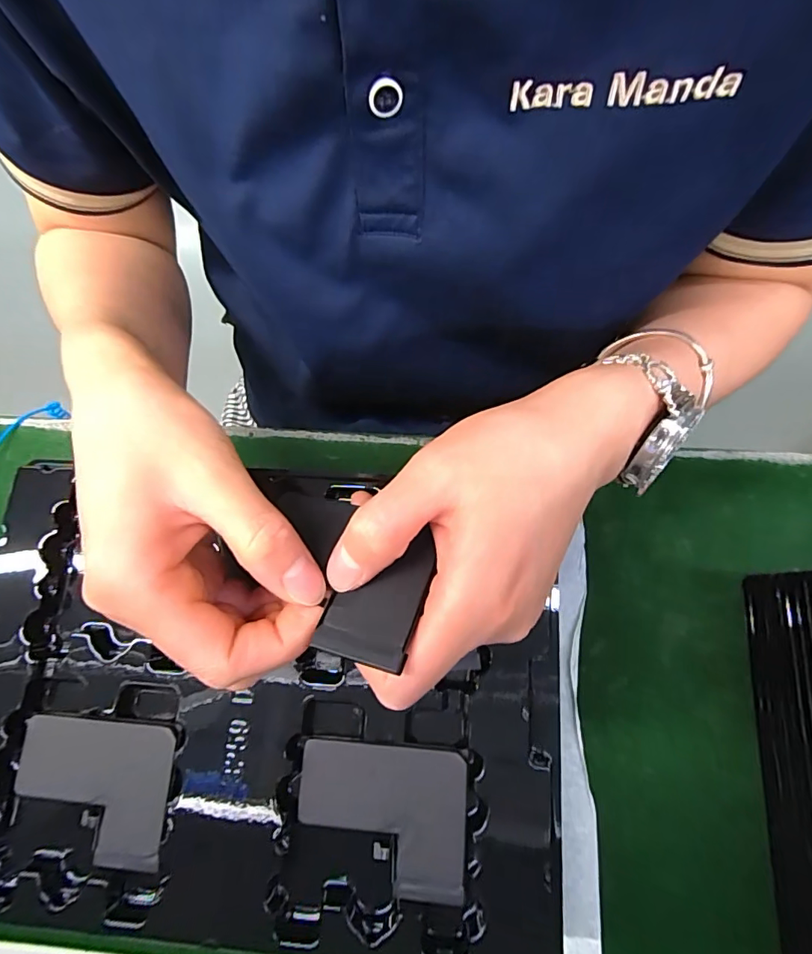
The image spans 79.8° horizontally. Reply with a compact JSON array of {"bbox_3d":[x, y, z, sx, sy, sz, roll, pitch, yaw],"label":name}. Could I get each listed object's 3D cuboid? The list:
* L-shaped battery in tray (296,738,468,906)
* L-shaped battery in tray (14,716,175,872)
[{"bbox_3d":[-0.012,0.154,0.220,0.075,0.005,0.057,4,73,3],"label":"L-shaped battery in tray"},{"bbox_3d":[-0.149,0.147,0.229,0.075,0.004,0.058,2,73,3],"label":"L-shaped battery in tray"}]

